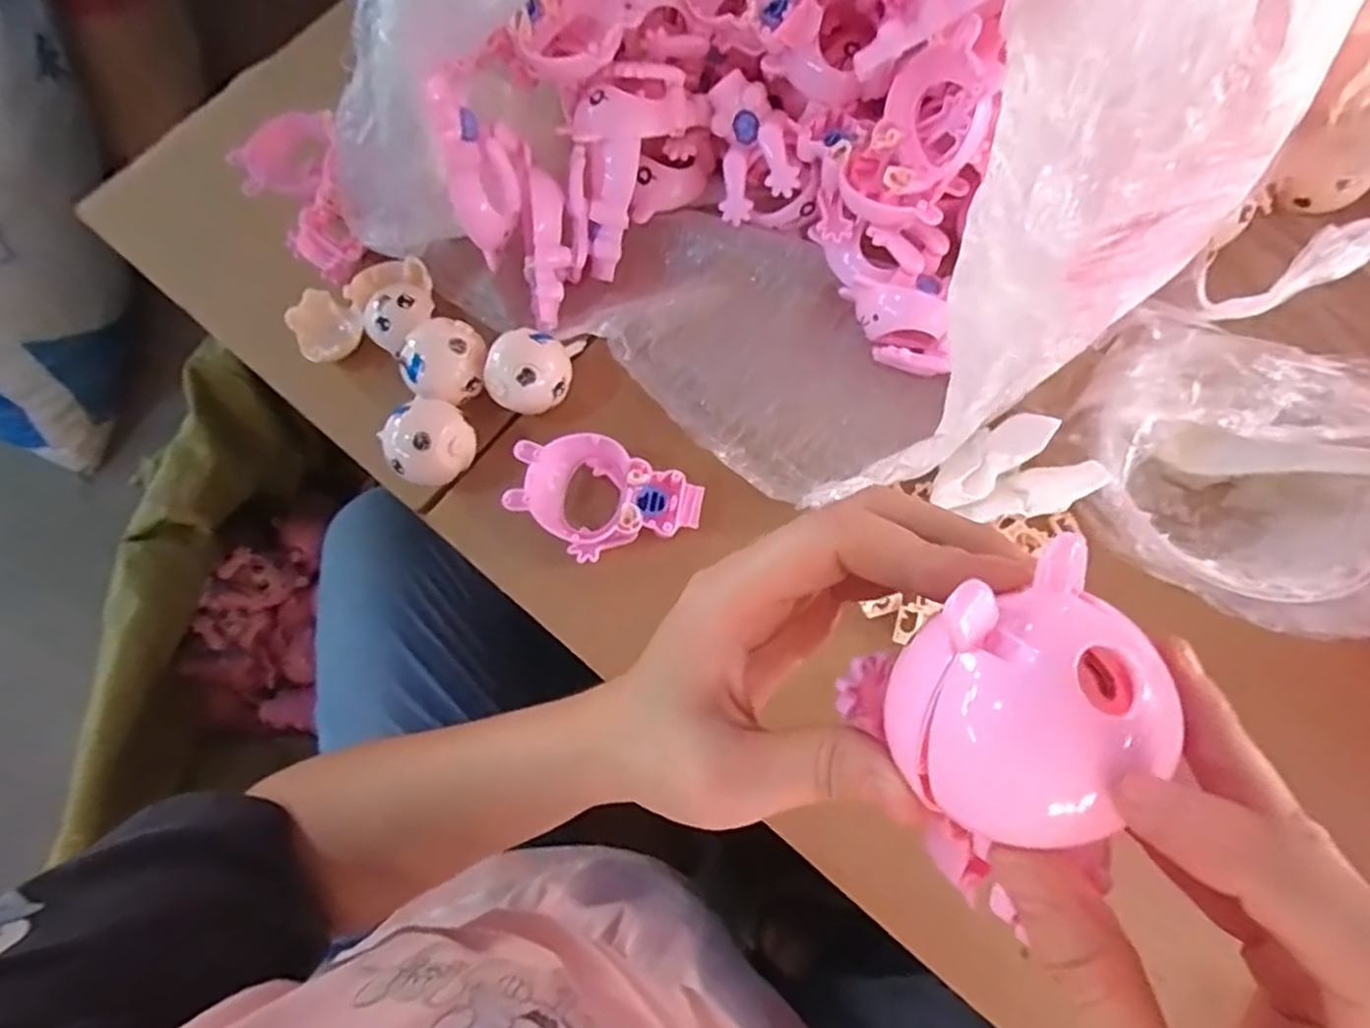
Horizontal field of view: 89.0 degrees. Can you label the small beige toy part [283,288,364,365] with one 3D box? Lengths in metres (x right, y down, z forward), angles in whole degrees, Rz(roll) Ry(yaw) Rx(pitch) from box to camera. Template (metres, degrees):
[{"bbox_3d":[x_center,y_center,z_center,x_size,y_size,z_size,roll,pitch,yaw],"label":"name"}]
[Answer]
[{"bbox_3d":[-0.221,-0.115,0.429,0.039,0.021,0.038,-1,74,2],"label":"small beige toy part"}]

